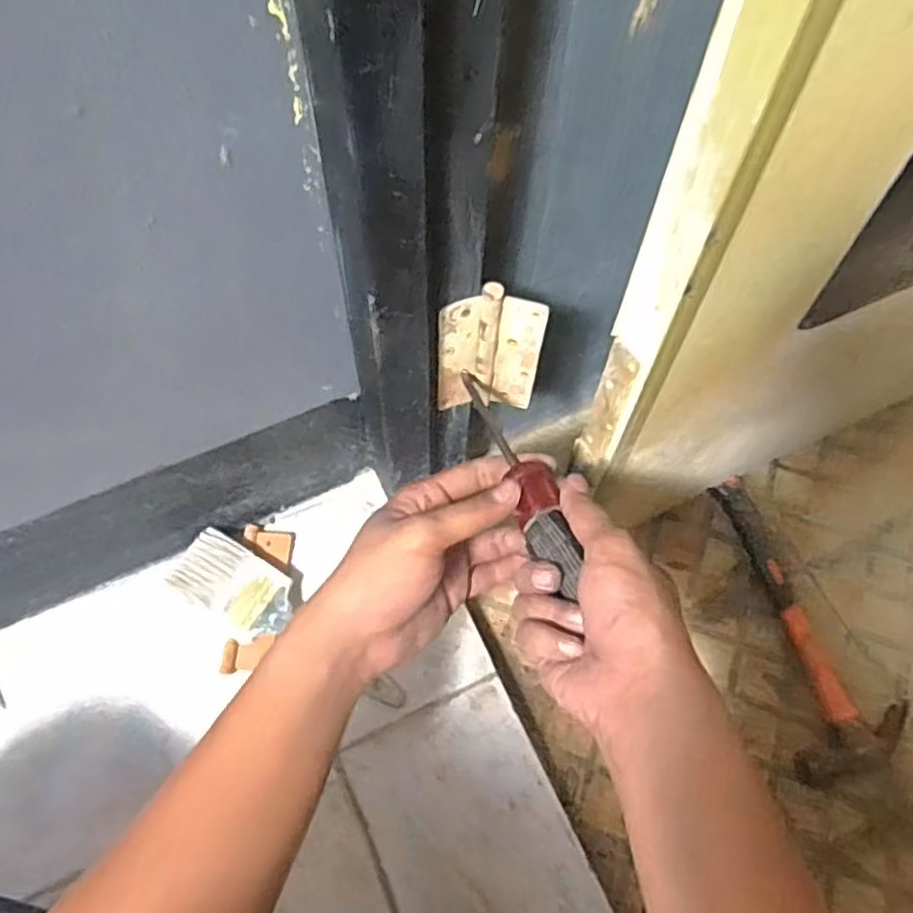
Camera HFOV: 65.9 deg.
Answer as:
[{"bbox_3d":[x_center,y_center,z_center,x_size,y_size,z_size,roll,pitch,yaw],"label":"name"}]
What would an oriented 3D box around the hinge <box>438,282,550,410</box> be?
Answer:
[{"bbox_3d":[0.022,-0.068,0.475,0.066,0.118,0.017,1,63,-3],"label":"hinge"}]

